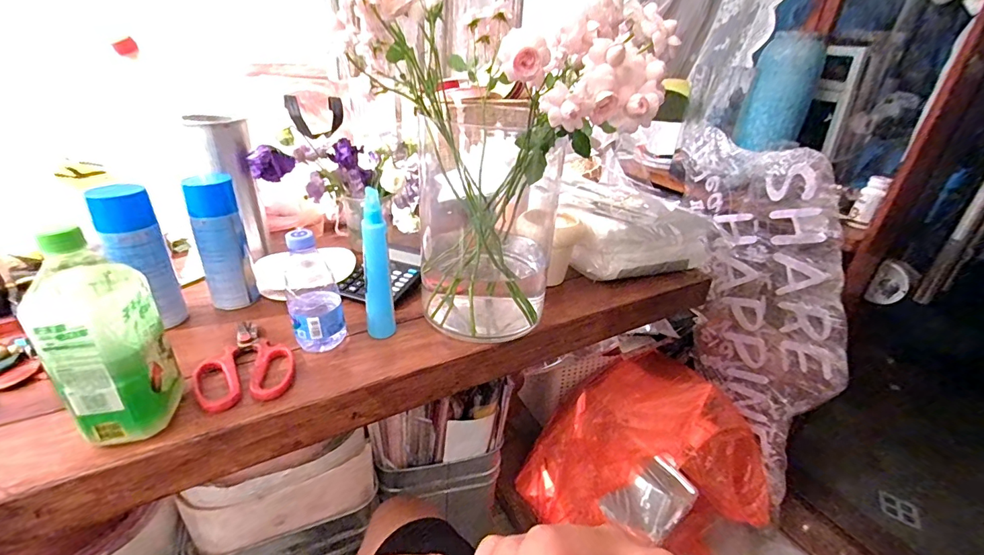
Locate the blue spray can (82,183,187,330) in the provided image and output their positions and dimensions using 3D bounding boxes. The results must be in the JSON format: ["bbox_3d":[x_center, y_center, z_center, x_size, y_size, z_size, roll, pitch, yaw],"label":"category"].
[{"bbox_3d":[-0.458,-0.021,0.567,0.062,0.185,0.055,-19,36,-35],"label":"blue spray can"}]

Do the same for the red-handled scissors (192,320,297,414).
[{"bbox_3d":[-0.307,0.104,0.544,0.107,0.013,0.153,-8,31,-21],"label":"red-handled scissors"}]

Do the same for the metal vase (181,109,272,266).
[{"bbox_3d":[-0.449,-0.151,0.747,0.087,0.232,0.073,-9,32,-23],"label":"metal vase"}]

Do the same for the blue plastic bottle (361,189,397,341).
[{"bbox_3d":[-0.152,-0.010,0.578,0.039,0.205,0.028,-4,30,-14],"label":"blue plastic bottle"}]

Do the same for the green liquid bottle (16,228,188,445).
[{"bbox_3d":[-0.366,0.066,0.414,0.074,0.210,0.072,-6,31,-18],"label":"green liquid bottle"}]

